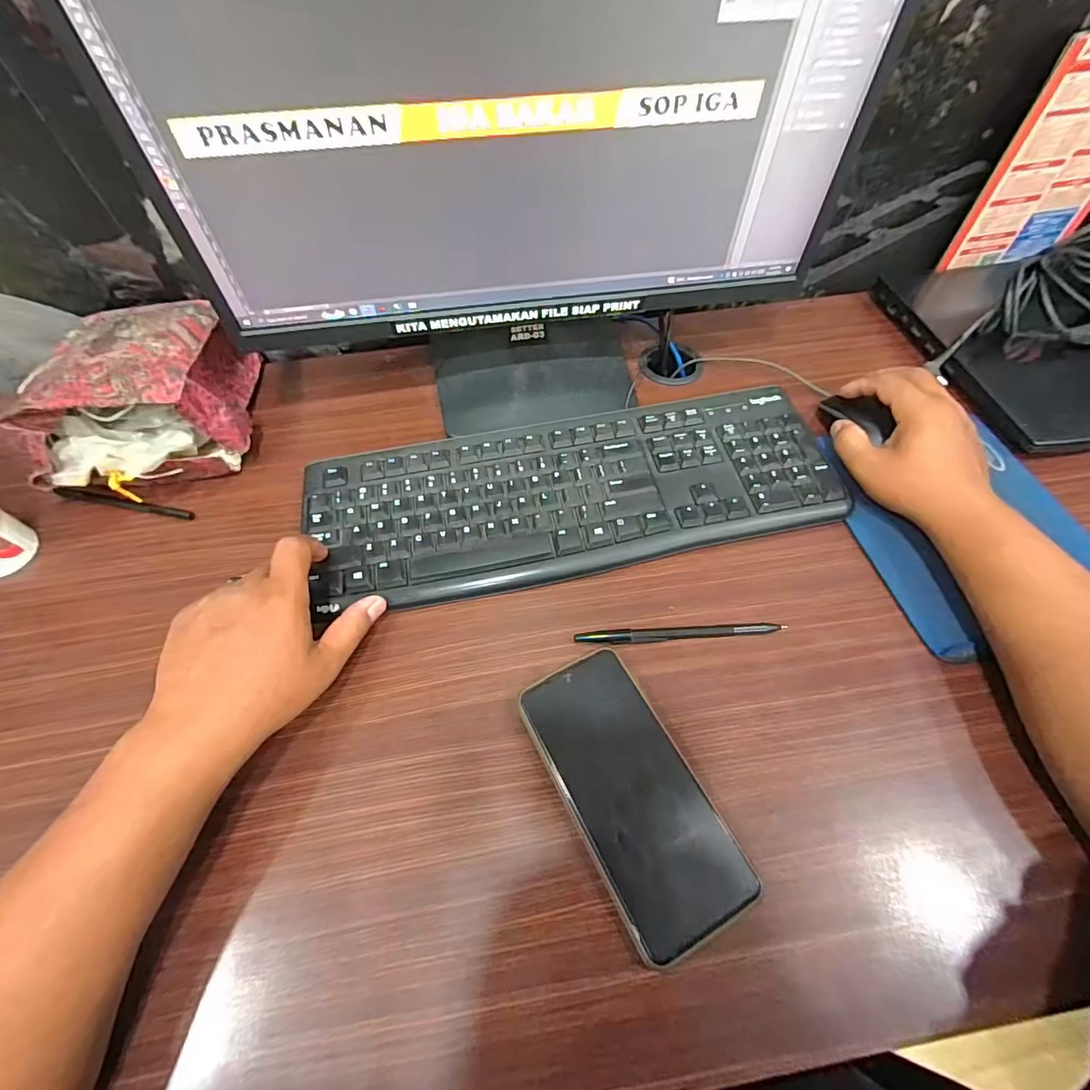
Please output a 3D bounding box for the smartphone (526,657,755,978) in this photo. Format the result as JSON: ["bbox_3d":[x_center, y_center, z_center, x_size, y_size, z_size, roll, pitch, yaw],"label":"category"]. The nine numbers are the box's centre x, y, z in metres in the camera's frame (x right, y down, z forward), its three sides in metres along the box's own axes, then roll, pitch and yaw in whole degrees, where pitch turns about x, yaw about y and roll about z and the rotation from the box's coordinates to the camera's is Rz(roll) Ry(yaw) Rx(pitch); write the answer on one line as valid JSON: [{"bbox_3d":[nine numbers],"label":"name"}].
[{"bbox_3d":[0.051,0.149,0.311,0.076,0.015,0.163,-26,62,-13],"label":"smartphone"}]

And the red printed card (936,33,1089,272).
[{"bbox_3d":[0.525,-0.381,0.500,0.164,0.189,0.011,-10,56,-2],"label":"red printed card"}]

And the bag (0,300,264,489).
[{"bbox_3d":[-0.354,-0.125,0.446,0.160,0.095,0.176,-13,60,-6],"label":"bag"}]

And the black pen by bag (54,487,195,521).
[{"bbox_3d":[-0.364,-0.036,0.435,0.123,0.014,0.010,9,60,7],"label":"black pen by bag"}]

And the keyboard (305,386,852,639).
[{"bbox_3d":[0.024,-0.045,0.424,0.421,0.017,0.152,-11,60,-5],"label":"keyboard"}]

